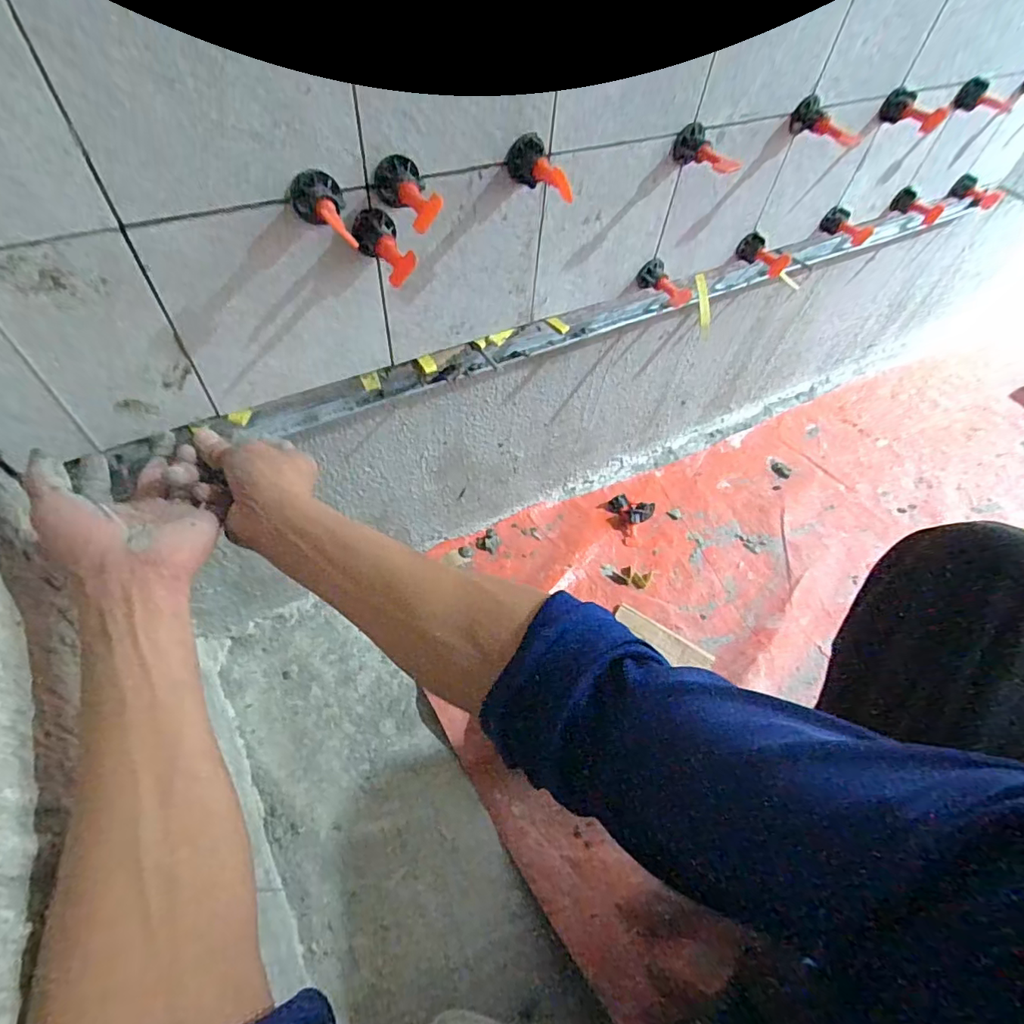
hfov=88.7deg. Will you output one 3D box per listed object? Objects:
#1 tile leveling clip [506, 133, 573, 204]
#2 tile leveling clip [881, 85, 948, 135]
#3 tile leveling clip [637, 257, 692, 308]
[{"bbox_3d":[0.020,-0.257,0.397,0.030,0.029,0.057,-21,58,-19],"label":"tile leveling clip"},{"bbox_3d":[0.457,-0.456,0.594,0.064,0.029,0.032,33,59,17],"label":"tile leveling clip"},{"bbox_3d":[0.167,-0.248,0.570,0.025,0.032,0.061,-37,65,-27],"label":"tile leveling clip"}]

